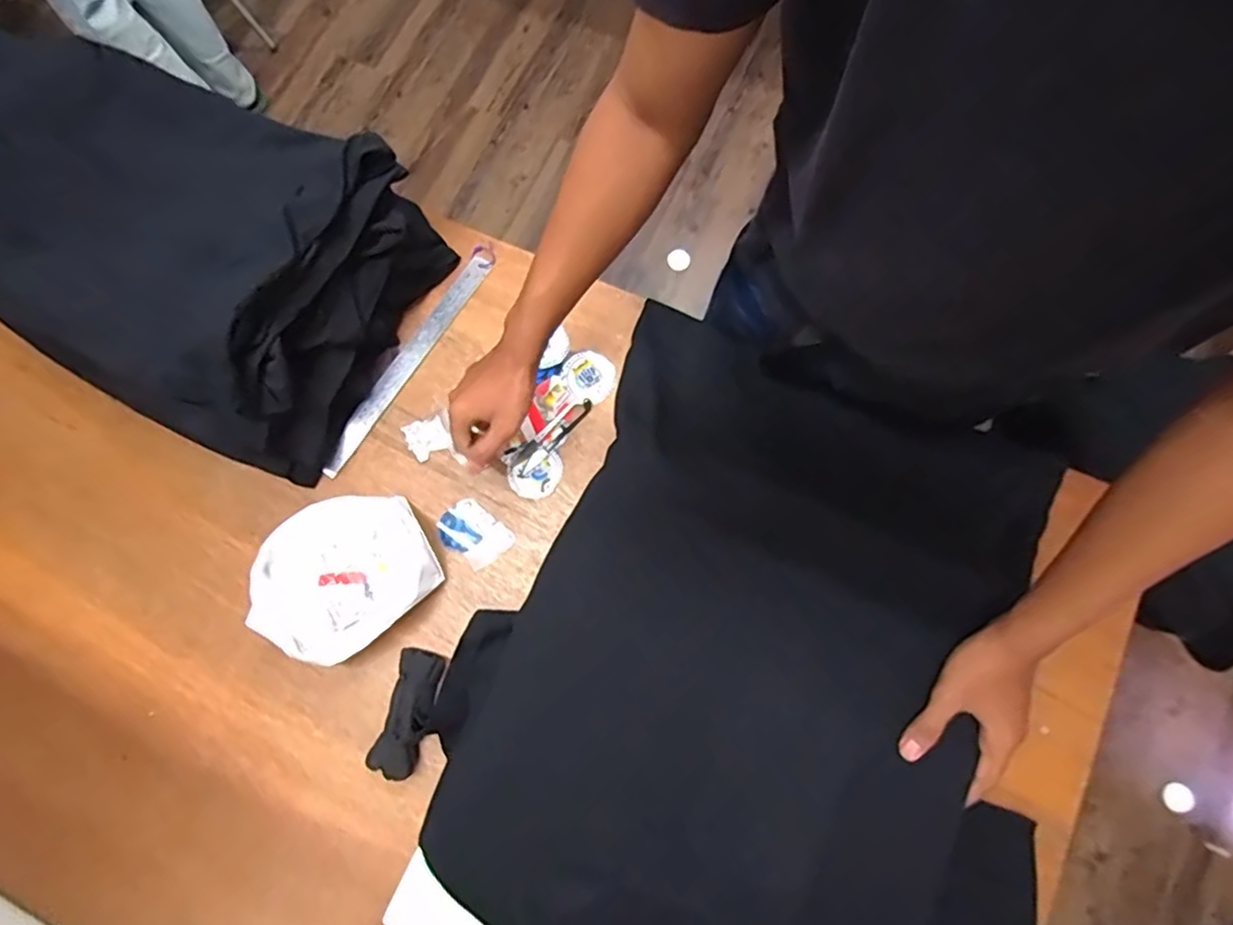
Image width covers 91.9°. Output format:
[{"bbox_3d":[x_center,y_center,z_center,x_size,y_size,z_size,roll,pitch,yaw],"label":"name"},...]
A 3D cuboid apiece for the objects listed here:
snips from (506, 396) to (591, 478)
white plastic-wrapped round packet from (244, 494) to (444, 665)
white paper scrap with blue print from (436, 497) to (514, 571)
[{"bbox_3d":[-0.079,-0.034,0.711,0.030,0.005,0.121,43,82,9],"label":"snips"},{"bbox_3d":[-0.304,0.123,0.665,0.188,0.046,0.163,-37,80,-6],"label":"white plastic-wrapped round packet"},{"bbox_3d":[-0.166,0.082,0.689,0.084,0.007,0.059,38,82,9],"label":"white paper scrap with blue print"}]

